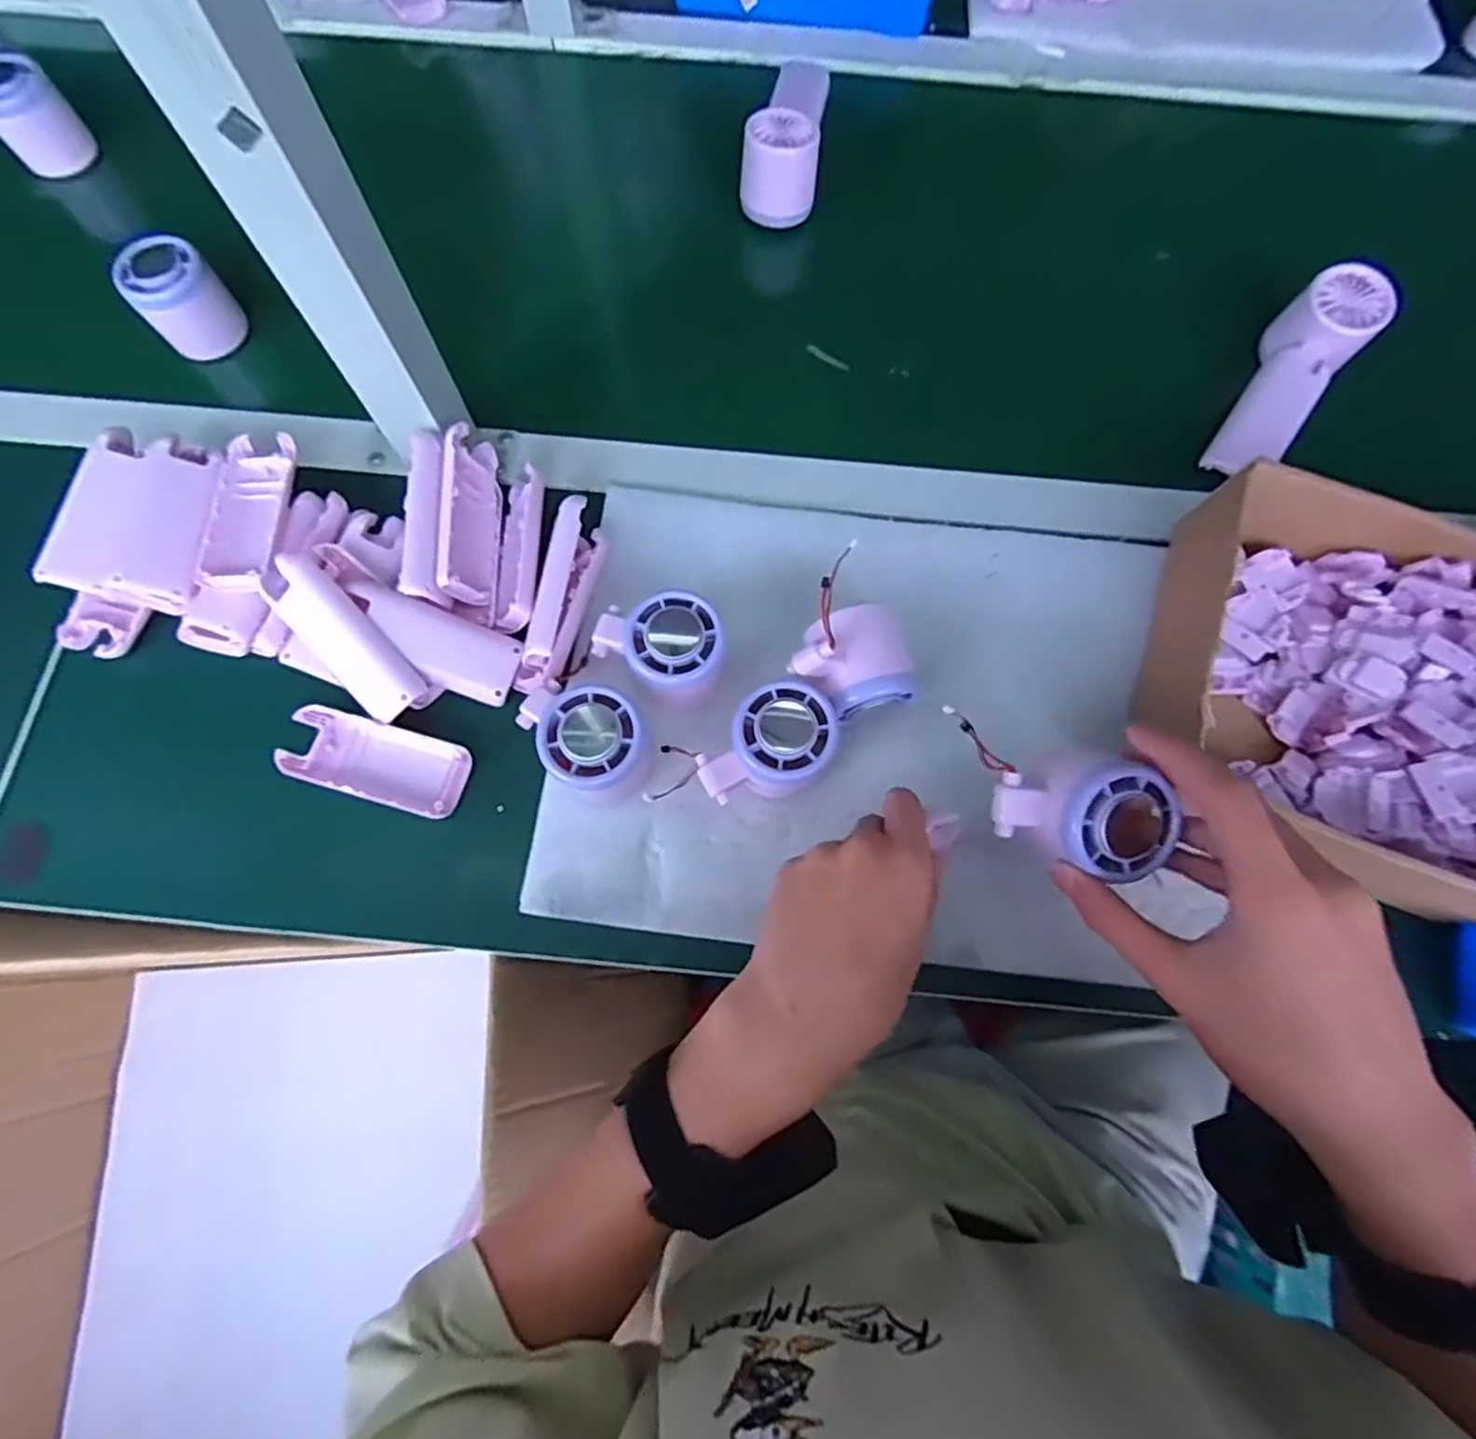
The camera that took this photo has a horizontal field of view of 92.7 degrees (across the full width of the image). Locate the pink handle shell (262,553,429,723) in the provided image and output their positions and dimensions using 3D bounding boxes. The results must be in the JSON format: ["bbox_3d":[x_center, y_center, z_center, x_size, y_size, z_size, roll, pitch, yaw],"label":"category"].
[{"bbox_3d":[-0.222,-0.045,0.399,0.037,0.020,0.099,-39,101,-11],"label":"pink handle shell"}]

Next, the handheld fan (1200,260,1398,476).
[{"bbox_3d":[0.379,-0.232,0.487,0.052,0.046,0.165,34,91,9],"label":"handheld fan"}]

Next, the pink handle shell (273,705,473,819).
[{"bbox_3d":[-0.210,0.026,0.411,0.104,0.015,0.043,16,74,4],"label":"pink handle shell"}]

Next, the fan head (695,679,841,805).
[{"bbox_3d":[0.016,0.018,0.387,0.075,0.050,0.050,-30,76,-9],"label":"fan head"}]

